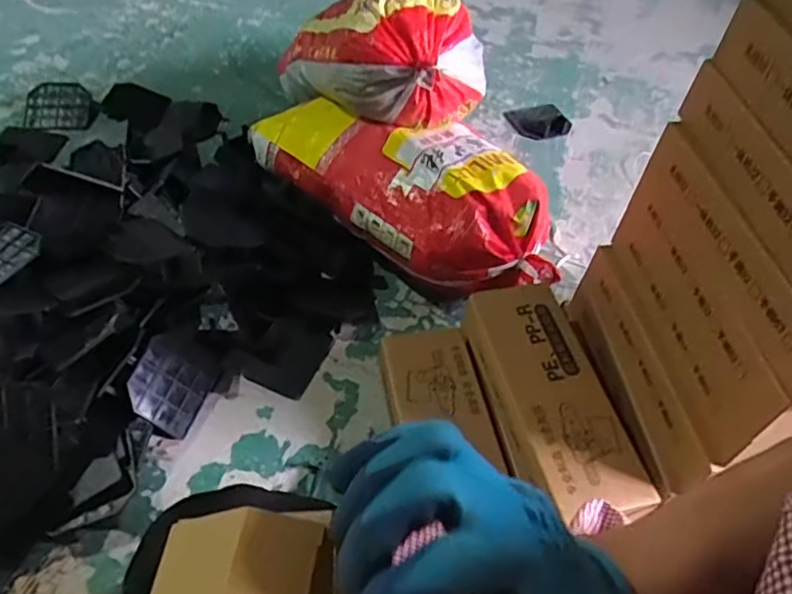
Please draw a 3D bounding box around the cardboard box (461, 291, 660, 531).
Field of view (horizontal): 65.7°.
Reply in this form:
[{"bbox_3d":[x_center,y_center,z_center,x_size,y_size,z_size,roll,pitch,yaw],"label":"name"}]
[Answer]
[{"bbox_3d":[0.211,0.125,0.834,0.159,0.058,0.313,-8,51,-11],"label":"cardboard box"}]

